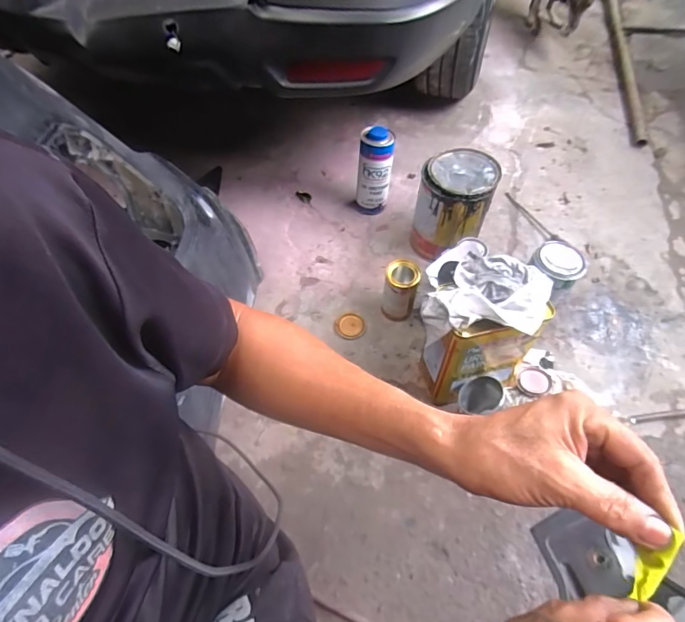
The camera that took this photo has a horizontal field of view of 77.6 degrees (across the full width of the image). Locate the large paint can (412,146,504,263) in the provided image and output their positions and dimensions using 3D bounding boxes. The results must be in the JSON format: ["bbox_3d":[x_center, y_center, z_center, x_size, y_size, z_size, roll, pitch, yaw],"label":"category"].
[{"bbox_3d":[0.253,-0.244,0.989,0.155,0.184,0.158,0,55,0],"label":"large paint can"}]

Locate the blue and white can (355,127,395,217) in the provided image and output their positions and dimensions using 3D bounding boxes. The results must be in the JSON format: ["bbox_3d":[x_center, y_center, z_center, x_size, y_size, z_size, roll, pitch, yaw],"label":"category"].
[{"bbox_3d":[0.079,-0.346,1.086,0.091,0.213,0.074,7,56,6],"label":"blue and white can"}]

